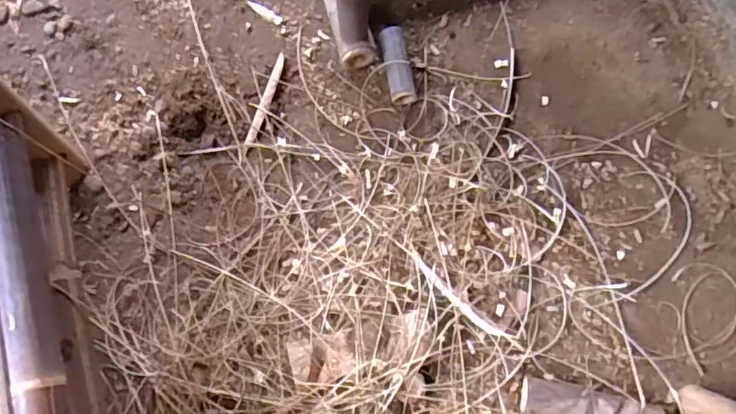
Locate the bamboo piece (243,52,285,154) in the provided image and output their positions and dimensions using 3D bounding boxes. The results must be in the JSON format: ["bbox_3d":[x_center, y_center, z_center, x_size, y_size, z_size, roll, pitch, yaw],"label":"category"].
[{"bbox_3d":[-0.242,-0.243,1.333,0.024,0.009,0.263,16,75,3],"label":"bamboo piece"}]

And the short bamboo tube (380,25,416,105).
[{"bbox_3d":[0.069,-0.332,1.337,0.061,0.047,0.187,-10,75,-4],"label":"short bamboo tube"}]

